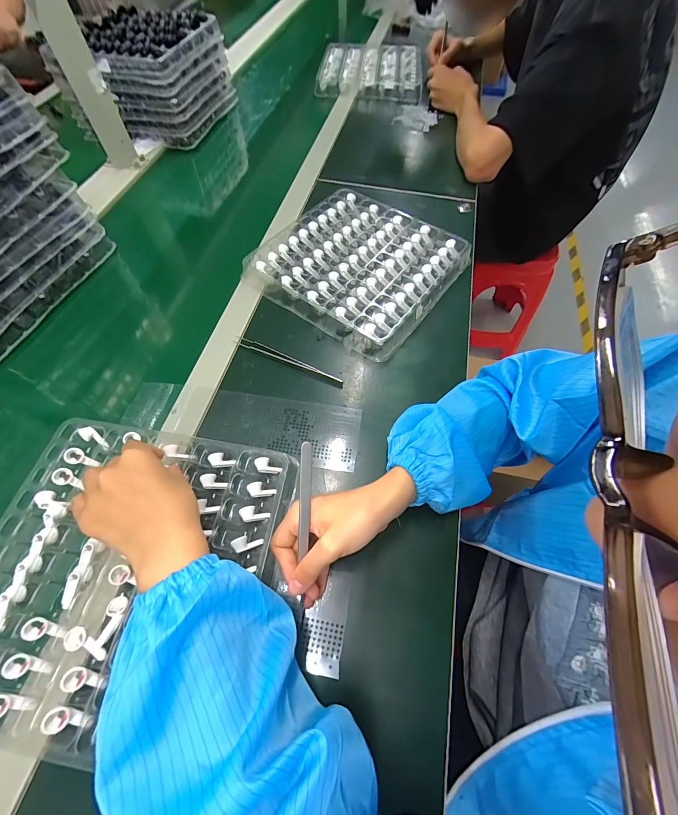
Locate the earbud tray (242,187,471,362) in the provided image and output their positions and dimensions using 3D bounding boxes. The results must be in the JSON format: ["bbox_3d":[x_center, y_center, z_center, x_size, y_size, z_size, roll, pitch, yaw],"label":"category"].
[{"bbox_3d":[0.031,-0.222,0.505,0.256,0.025,0.251,35,67,16],"label":"earbud tray"}]

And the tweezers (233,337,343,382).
[{"bbox_3d":[-0.067,-0.062,0.433,0.152,0.008,0.011,24,65,11],"label":"tweezers"}]

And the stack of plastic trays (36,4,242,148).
[{"bbox_3d":[-0.399,-0.702,0.717,0.247,0.135,0.254,13,62,7],"label":"stack of plastic trays"}]

